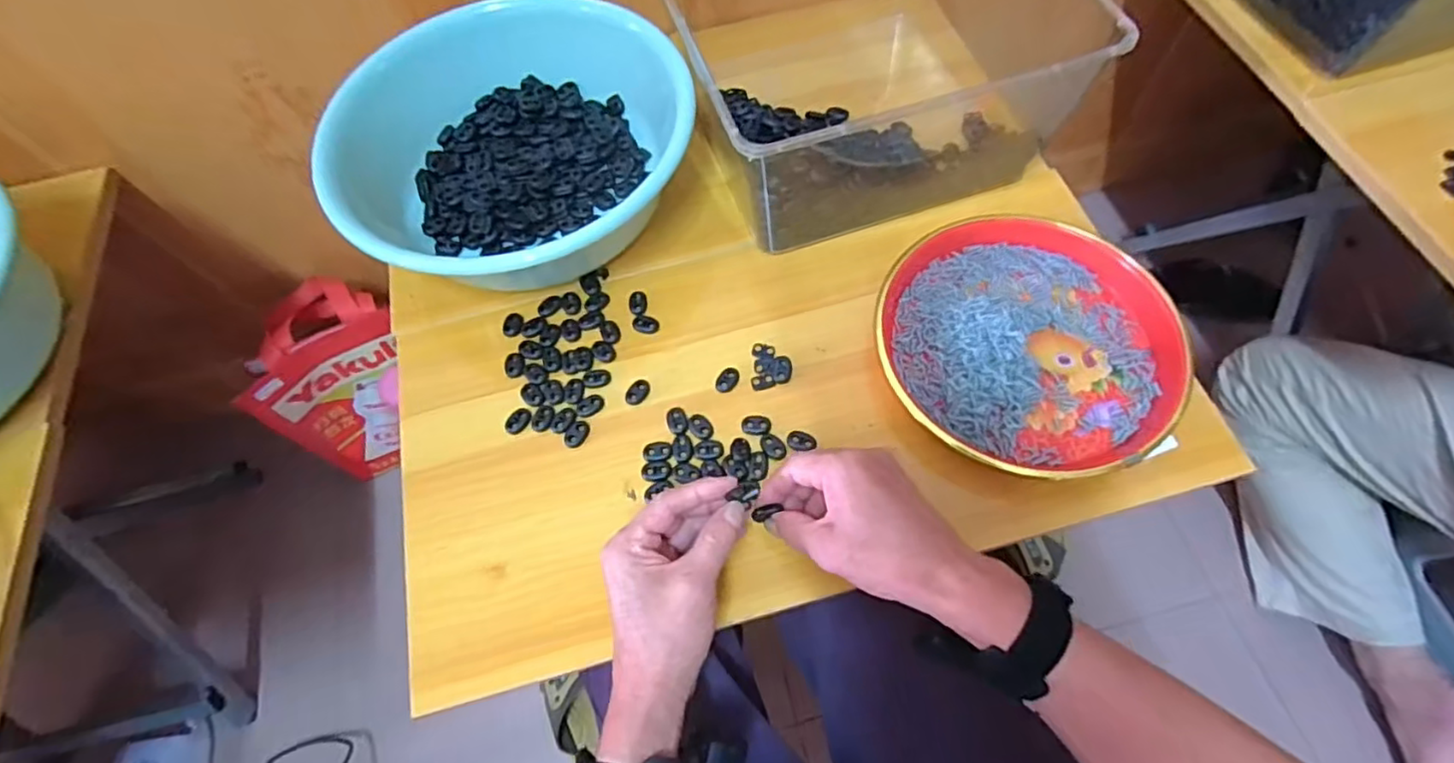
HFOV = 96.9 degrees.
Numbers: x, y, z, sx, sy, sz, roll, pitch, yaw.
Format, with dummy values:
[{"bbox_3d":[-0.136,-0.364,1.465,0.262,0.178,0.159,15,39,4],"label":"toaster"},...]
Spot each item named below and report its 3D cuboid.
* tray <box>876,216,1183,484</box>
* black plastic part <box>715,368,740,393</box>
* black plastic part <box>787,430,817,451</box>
[{"bbox_3d":[0.228,-0.034,0.503,0.213,0.026,0.222,-2,64,3],"label":"tray"},{"bbox_3d":[0.000,-0.001,0.513,0.016,0.004,0.023,26,68,15],"label":"black plastic part"},{"bbox_3d":[0.057,0.045,0.488,0.022,0.004,0.014,2,64,5],"label":"black plastic part"}]

